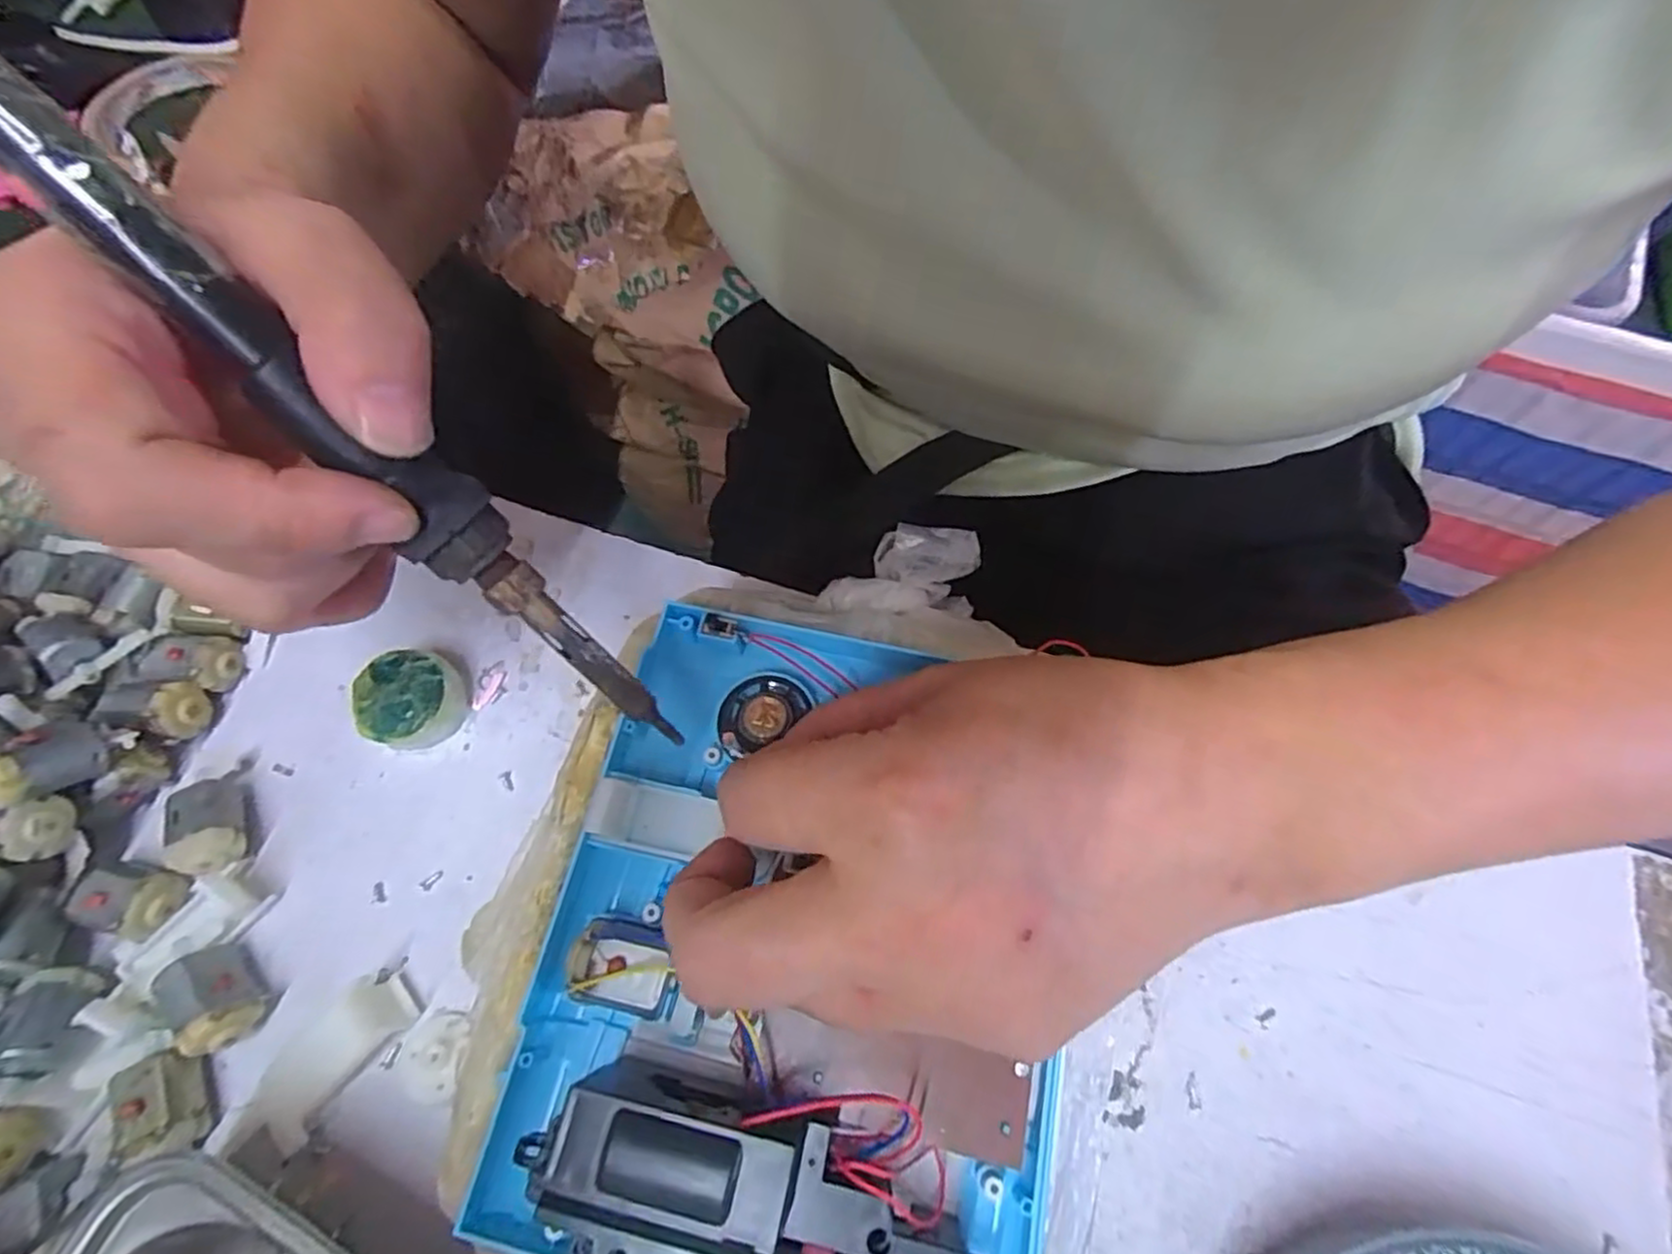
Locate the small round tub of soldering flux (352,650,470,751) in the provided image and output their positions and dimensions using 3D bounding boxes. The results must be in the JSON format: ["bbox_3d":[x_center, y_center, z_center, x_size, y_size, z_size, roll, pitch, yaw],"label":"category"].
[{"bbox_3d":[-0.148,0.026,0.250,0.030,0.021,0.031,0,67,1],"label":"small round tub of soldering flux"}]

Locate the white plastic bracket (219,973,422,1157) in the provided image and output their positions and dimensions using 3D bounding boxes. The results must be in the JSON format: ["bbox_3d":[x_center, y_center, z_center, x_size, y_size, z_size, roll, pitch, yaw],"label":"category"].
[{"bbox_3d":[-0.151,0.128,0.211,0.022,0.007,0.055,34,71,14],"label":"white plastic bracket"}]

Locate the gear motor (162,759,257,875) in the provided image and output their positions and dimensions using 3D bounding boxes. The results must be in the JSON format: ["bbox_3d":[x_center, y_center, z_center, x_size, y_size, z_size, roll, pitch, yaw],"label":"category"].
[{"bbox_3d":[-0.203,0.061,0.235,0.019,0.017,0.038,-20,68,-7],"label":"gear motor"}]

